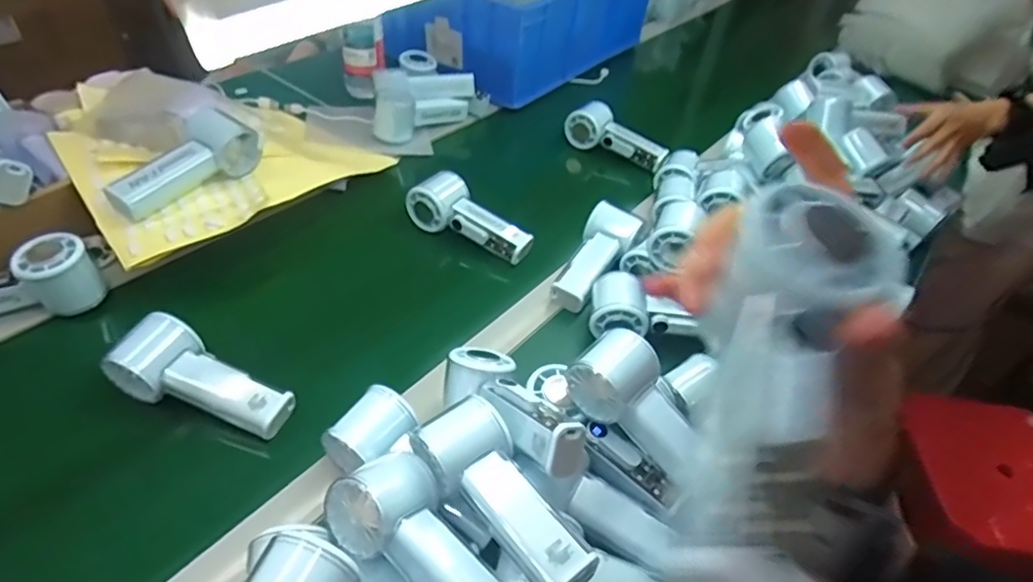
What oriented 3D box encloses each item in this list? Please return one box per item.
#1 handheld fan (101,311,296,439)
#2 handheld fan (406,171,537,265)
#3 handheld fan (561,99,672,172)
[{"bbox_3d":[-0.261,0.070,0.498,0.144,0.044,0.057,15,44,8],"label":"handheld fan"},{"bbox_3d":[-0.055,-0.084,0.695,0.150,0.048,0.059,32,49,24],"label":"handheld fan"},{"bbox_3d":[0.147,-0.225,0.881,0.150,0.065,0.033,26,45,0],"label":"handheld fan"}]

